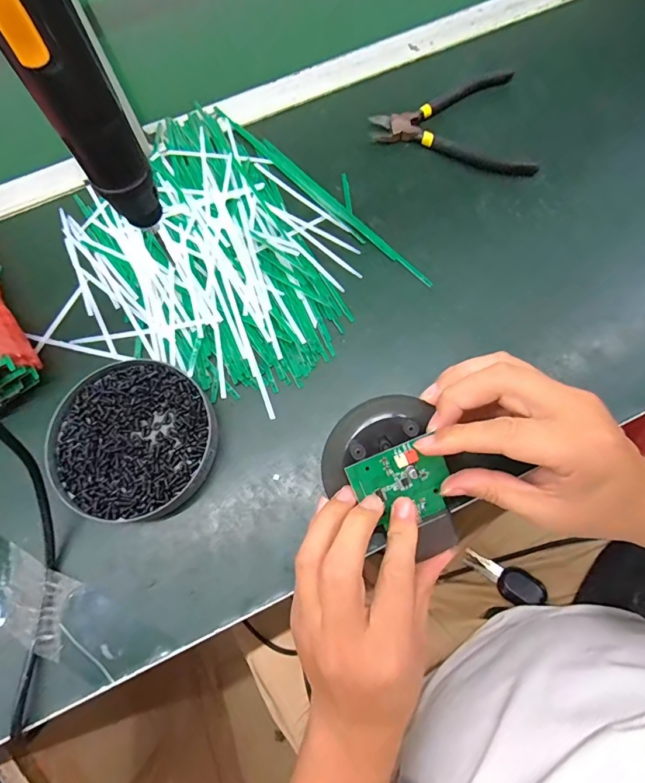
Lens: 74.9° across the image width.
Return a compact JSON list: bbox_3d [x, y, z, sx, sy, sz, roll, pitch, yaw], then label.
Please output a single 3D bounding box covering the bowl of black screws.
[{"bbox_3d":[-0.135,0.033,0.301,0.117,0.020,0.109,-1,72,2],"label":"bowl of black screws"}]

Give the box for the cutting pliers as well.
[{"bbox_3d":[0.118,-0.248,0.389,0.139,0.010,0.117,3,72,3],"label":"cutting pliers"}]

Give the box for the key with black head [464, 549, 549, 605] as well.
[{"bbox_3d":[0.181,0.184,0.419,0.075,0.014,0.031,27,74,36],"label":"key with black head"}]

